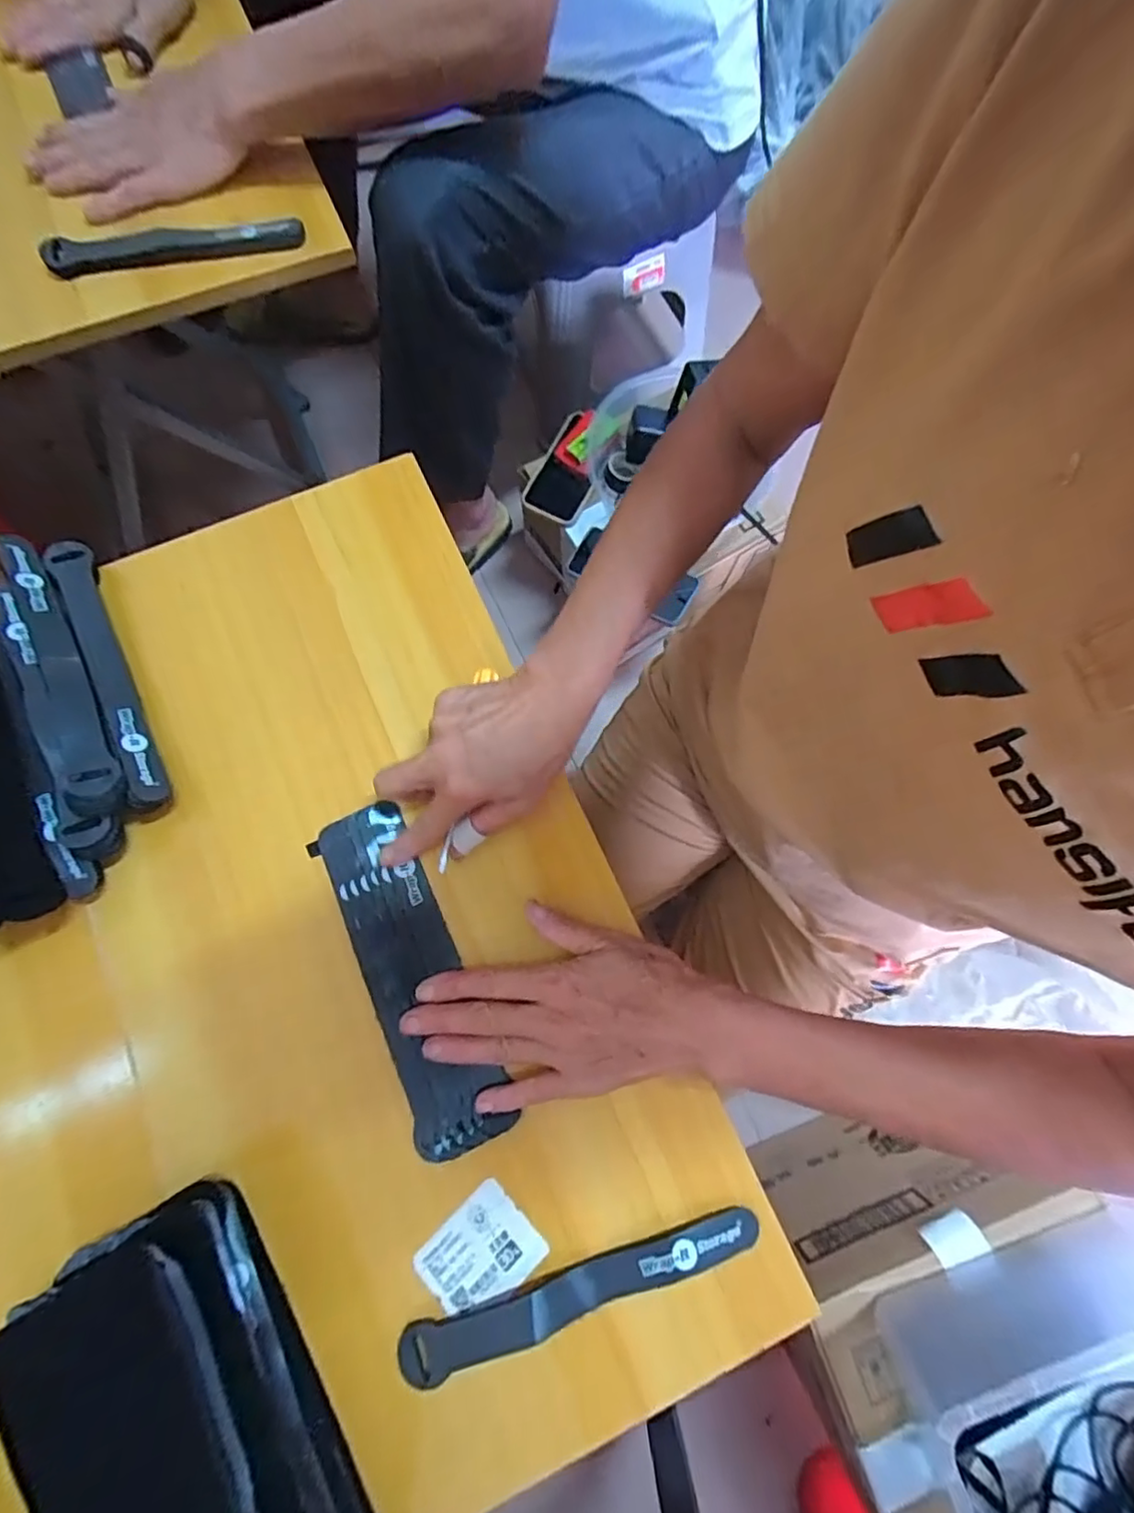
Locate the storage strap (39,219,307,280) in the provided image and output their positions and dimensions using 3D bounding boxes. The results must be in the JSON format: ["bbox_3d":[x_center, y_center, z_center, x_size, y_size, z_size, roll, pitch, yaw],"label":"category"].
[{"bbox_3d":[-0.307,-0.405,0.461,0.194,0.011,0.025,-11,77,-4],"label":"storage strap"}]

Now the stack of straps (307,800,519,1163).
[{"bbox_3d":[-0.094,0.126,0.348,0.057,0.015,0.198,-22,77,-7],"label":"stack of straps"}]

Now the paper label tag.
[{"bbox_3d":[-0.046,0.267,0.315,0.059,0.005,0.047,-42,81,-11],"label":"paper label tag"}]

